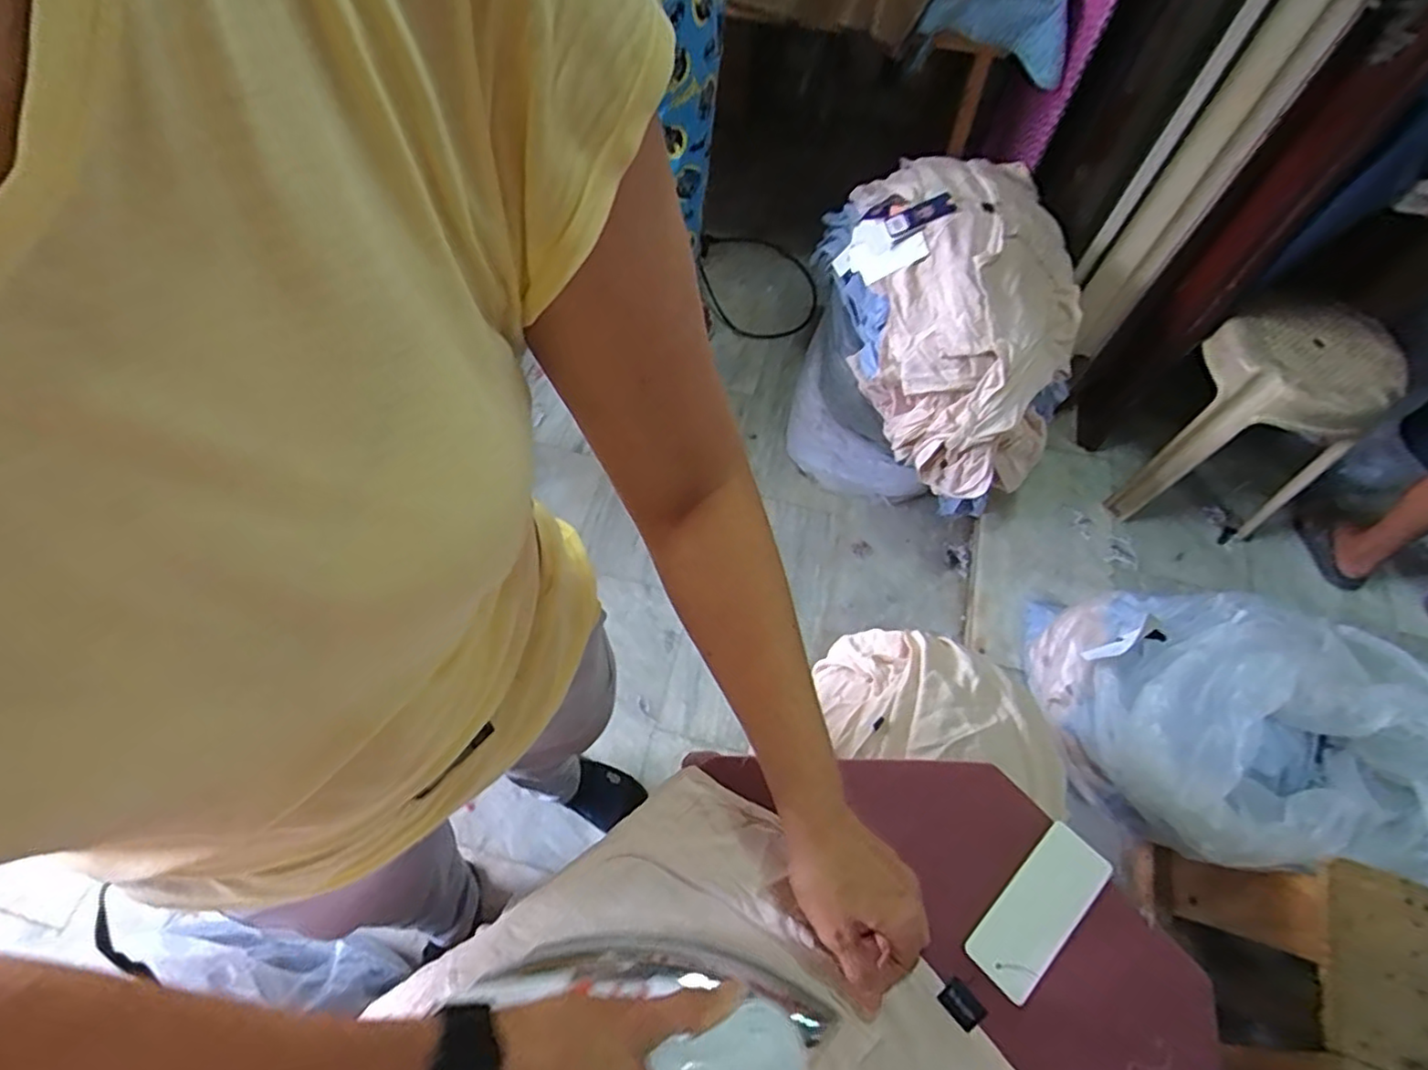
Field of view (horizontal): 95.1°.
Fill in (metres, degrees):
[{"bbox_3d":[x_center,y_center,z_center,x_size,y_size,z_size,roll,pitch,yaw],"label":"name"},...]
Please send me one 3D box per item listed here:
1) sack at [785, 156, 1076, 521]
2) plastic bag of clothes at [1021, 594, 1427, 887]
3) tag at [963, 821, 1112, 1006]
[{"bbox_3d":[0.441,-0.373,1.375,0.509,0.568,0.611,13,63,5],"label":"sack"},{"bbox_3d":[0.877,0.292,1.090,0.542,0.344,0.496,4,62,0],"label":"plastic bag of clothes"},{"bbox_3d":[0.230,0.263,0.461,0.120,0.007,0.048,-38,70,-19],"label":"tag"}]

